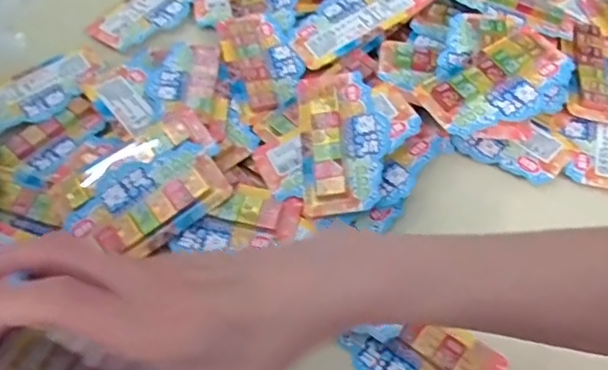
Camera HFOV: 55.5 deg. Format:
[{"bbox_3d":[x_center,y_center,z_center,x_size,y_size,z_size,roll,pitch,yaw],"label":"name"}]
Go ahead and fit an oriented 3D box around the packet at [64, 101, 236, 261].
[{"bbox_3d":[-0.133,0.001,0.503,0.139,0.026,0.099,-36,62,-21],"label":"packet"}]

